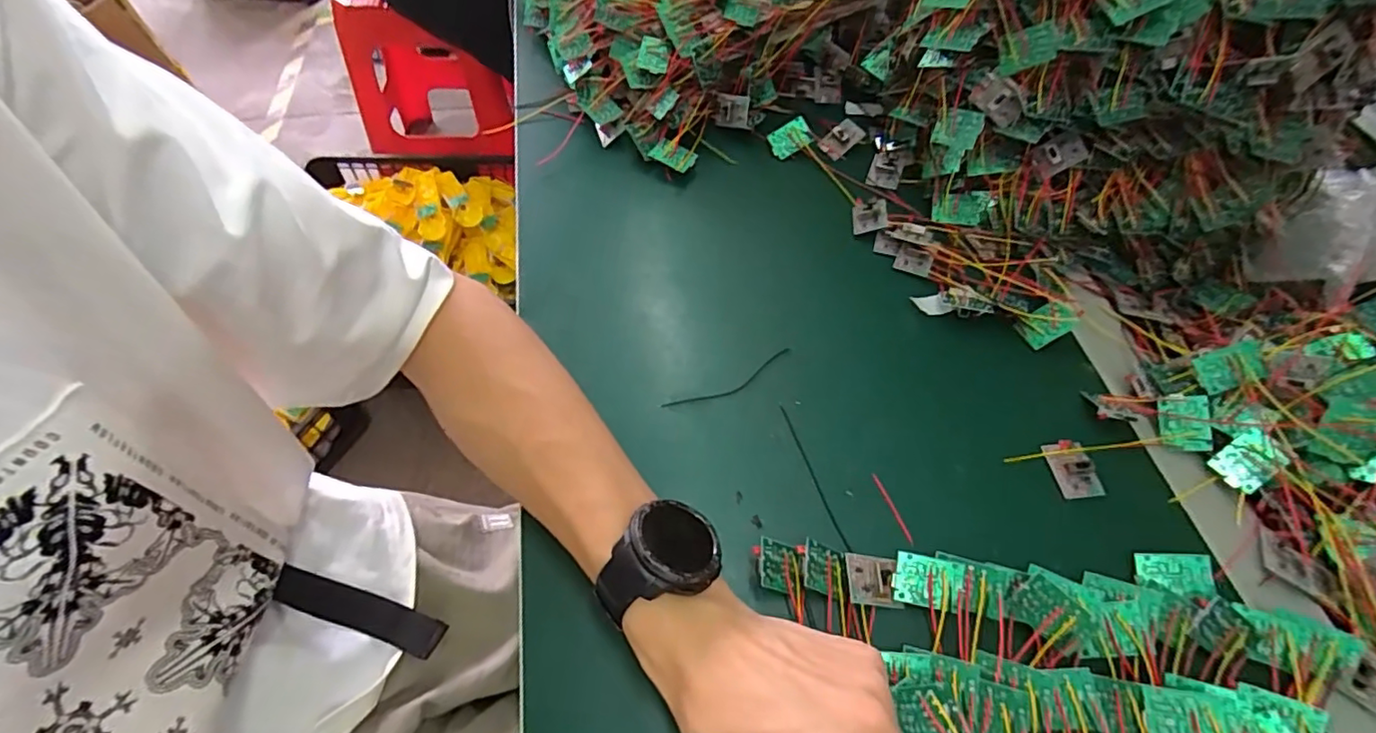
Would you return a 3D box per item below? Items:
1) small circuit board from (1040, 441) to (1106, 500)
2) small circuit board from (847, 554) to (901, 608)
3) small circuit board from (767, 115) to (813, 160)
[{"bbox_3d":[0.239,0.063,0.366,0.024,0.008,0.037,-8,58,-9],"label":"small circuit board"},{"bbox_3d":[0.100,0.116,0.319,0.028,0.009,0.026,1,57,-3],"label":"small circuit board"},{"bbox_3d":[0.090,-0.202,0.520,0.034,0.006,0.026,-30,96,6],"label":"small circuit board"}]

